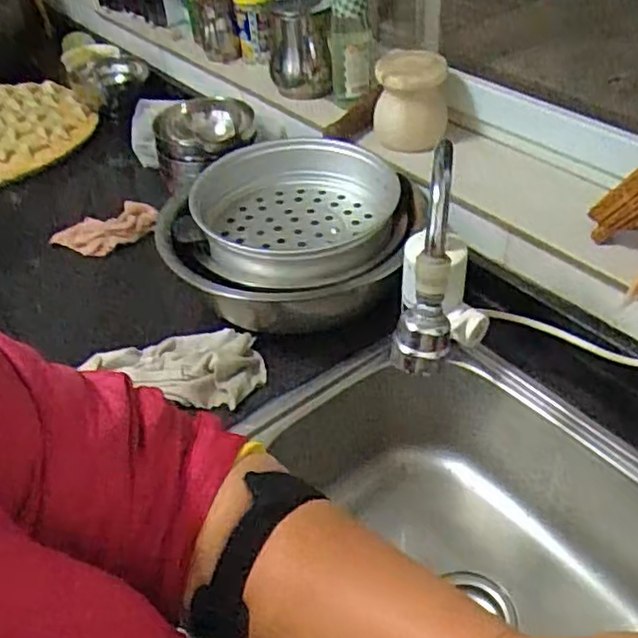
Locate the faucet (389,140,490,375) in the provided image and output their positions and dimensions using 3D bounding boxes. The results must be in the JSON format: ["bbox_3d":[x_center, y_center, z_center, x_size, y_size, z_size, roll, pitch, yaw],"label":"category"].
[{"bbox_3d":[0.123,-0.027,0.660,0.050,0.255,0.177,15,46,21],"label":"faucet"}]

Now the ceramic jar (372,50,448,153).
[{"bbox_3d":[0.128,-0.307,0.958,0.100,0.116,0.106,1,42,7],"label":"ceramic jar"}]

